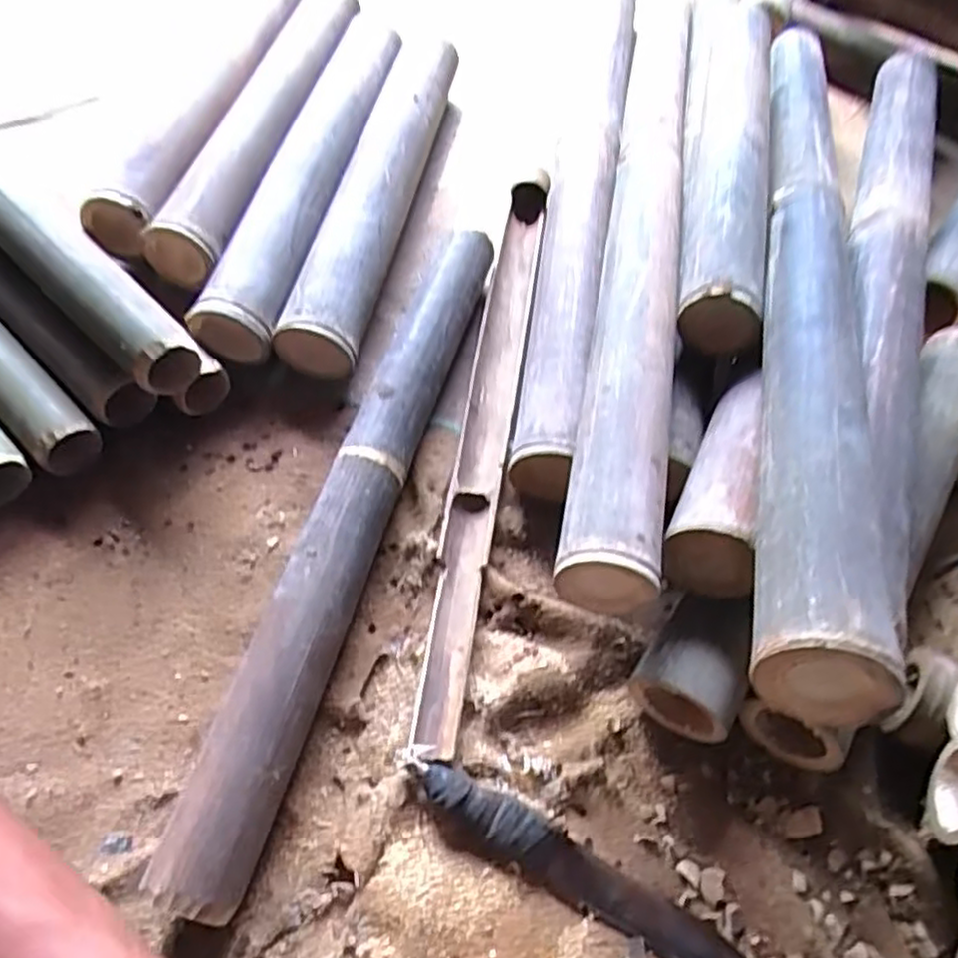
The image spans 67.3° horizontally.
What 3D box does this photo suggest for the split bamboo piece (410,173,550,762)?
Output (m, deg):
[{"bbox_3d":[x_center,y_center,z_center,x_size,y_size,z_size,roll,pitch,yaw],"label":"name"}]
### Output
[{"bbox_3d":[0.011,-0.070,0.708,0.048,0.040,0.656,9,57,1],"label":"split bamboo piece"}]

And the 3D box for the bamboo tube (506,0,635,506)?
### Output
[{"bbox_3d":[0.125,-0.365,0.864,0.074,0.077,0.887,11,57,2],"label":"bamboo tube"}]

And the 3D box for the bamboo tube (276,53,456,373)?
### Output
[{"bbox_3d":[-0.108,-0.330,0.822,0.082,0.073,0.506,13,59,3],"label":"bamboo tube"}]

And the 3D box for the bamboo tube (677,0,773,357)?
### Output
[{"bbox_3d":[0.297,-0.443,0.865,0.086,0.094,0.749,12,58,3],"label":"bamboo tube"}]

